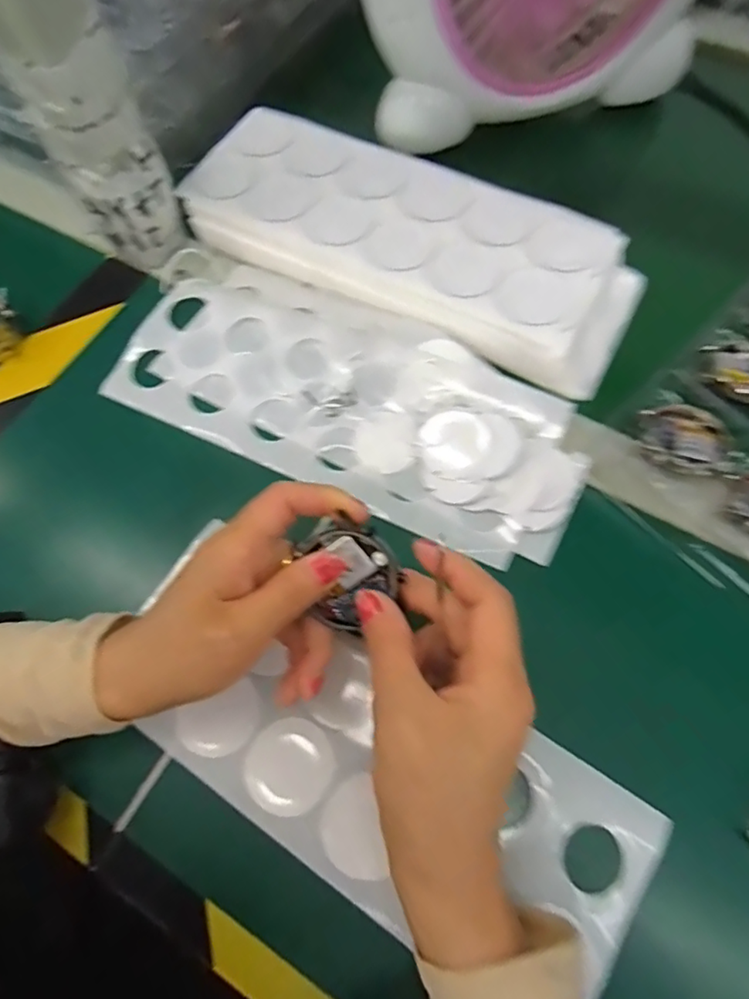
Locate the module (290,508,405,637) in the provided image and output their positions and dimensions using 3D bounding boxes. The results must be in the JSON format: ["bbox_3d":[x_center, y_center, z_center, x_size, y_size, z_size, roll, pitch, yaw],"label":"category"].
[{"bbox_3d":[-0.014,0.033,0.257,0.044,0.010,0.044,2,101,11],"label":"module"}]

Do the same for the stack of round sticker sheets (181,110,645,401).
[{"bbox_3d":[0.022,-0.175,0.395,0.305,0.030,0.119,25,70,12],"label":"stack of round sticker sheets"}]

